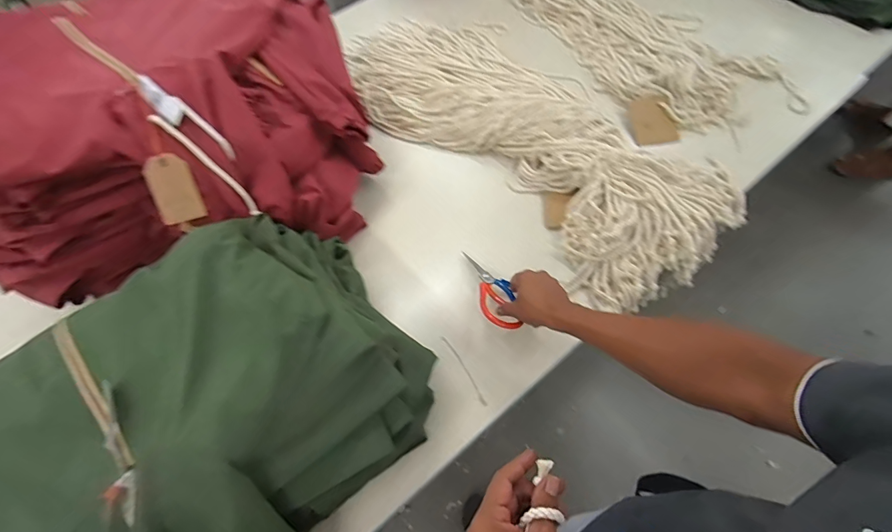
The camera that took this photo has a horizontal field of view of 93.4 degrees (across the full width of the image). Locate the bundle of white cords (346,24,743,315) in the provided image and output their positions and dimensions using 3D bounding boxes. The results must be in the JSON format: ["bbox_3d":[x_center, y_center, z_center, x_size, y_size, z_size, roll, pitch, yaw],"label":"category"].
[{"bbox_3d":[0.138,-0.328,0.912,0.416,0.088,0.939,-36,64,-17],"label":"bundle of white cords"}]

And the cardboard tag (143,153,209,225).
[{"bbox_3d":[-0.414,-0.117,0.640,0.062,0.101,0.005,-18,15,-11],"label":"cardboard tag"}]

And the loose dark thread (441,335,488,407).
[{"bbox_3d":[0.028,0.167,0.680,0.009,0.004,0.133,-23,57,-18],"label":"loose dark thread"}]

